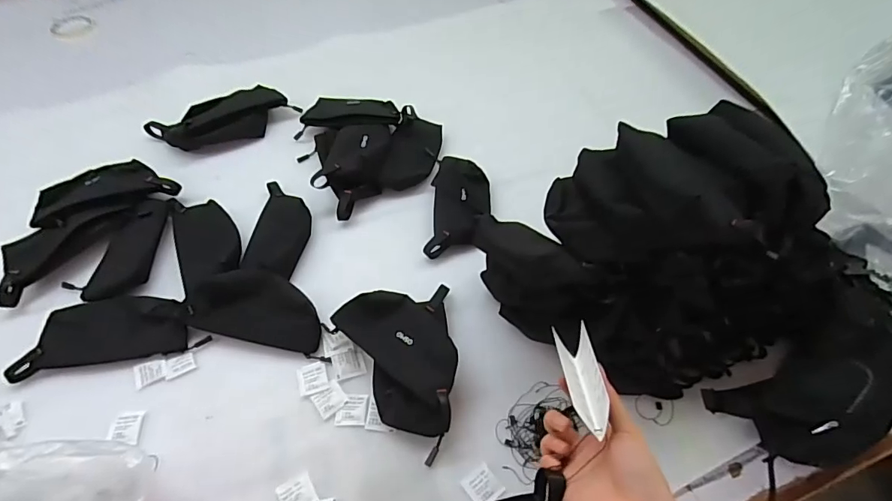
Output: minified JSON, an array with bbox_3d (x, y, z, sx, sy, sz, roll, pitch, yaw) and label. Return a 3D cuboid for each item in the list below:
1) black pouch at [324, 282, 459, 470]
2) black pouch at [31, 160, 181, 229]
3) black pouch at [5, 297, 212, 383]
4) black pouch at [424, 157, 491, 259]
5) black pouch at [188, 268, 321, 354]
[{"bbox_3d":[-0.034,0.138,0.618,0.168,0.054,0.219,-28,61,-19],"label":"black pouch"},{"bbox_3d":[-0.567,-0.094,0.765,0.218,0.040,0.090,-23,59,-16],"label":"black pouch"},{"bbox_3d":[-0.472,0.111,0.646,0.235,0.032,0.091,-9,56,-7],"label":"black pouch"},{"bbox_3d":[0.024,-0.080,0.775,0.096,0.030,0.196,4,55,1],"label":"black pouch"},{"bbox_3d":[-0.267,0.078,0.655,0.189,0.027,0.098,11,56,6],"label":"black pouch"}]

